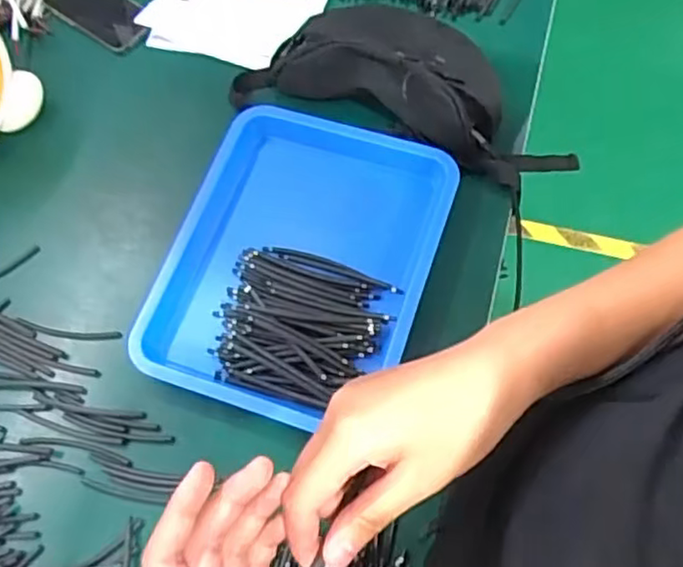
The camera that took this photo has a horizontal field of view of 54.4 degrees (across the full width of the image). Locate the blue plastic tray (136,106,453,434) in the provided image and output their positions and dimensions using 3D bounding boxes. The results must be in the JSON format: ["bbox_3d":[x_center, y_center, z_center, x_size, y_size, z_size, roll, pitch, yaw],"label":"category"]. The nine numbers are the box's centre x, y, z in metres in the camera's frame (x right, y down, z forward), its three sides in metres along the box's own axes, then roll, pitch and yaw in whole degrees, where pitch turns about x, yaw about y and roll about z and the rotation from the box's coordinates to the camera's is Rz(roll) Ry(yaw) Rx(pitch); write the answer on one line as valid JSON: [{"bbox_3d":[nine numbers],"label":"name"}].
[{"bbox_3d":[-0.051,-0.023,0.715,0.278,0.053,0.331,17,69,10],"label":"blue plastic tray"}]

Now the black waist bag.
[{"bbox_3d":[0.081,-0.249,0.757,0.403,0.088,0.178,19,70,11],"label":"black waist bag"}]

